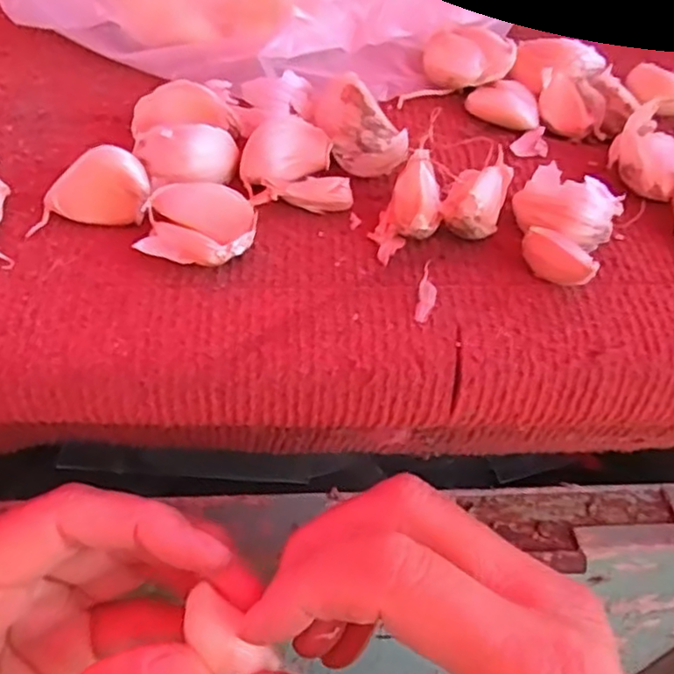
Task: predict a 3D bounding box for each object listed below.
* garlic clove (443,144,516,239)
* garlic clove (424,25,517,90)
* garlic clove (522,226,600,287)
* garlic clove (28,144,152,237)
[{"bbox_3d":[0.045,-0.045,0.216,0.017,0.022,0.035,17,47,10],"label":"garlic clove"},{"bbox_3d":[0.051,-0.107,0.266,0.033,0.020,0.022,9,46,3],"label":"garlic clove"},{"bbox_3d":[0.066,-0.022,0.205,0.023,0.013,0.008,37,53,27],"label":"garlic clove"},{"bbox_3d":[-0.076,-0.045,0.208,0.035,0.018,0.016,-5,47,-10],"label":"garlic clove"}]

